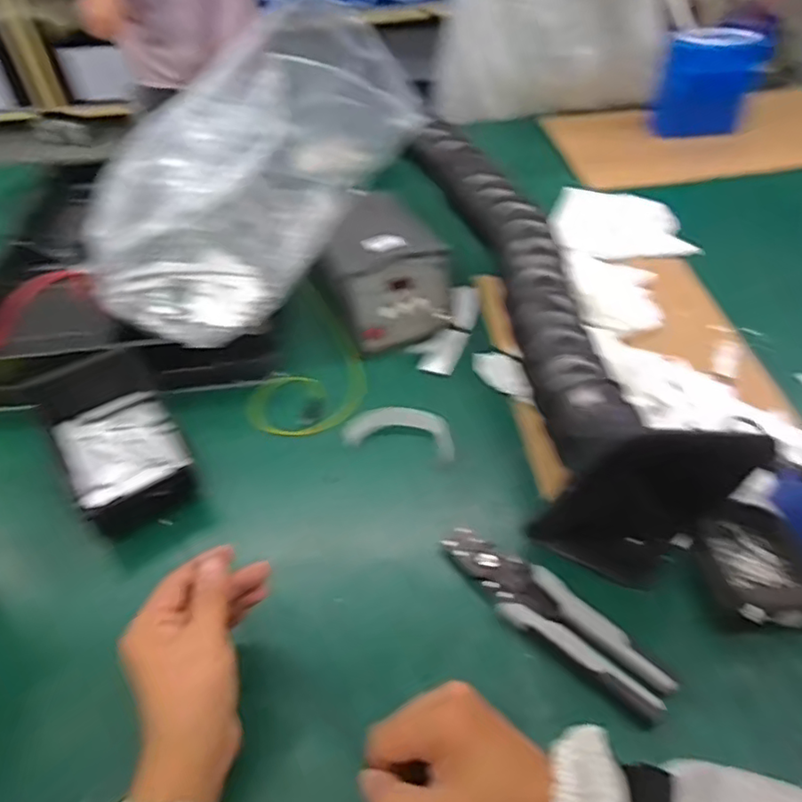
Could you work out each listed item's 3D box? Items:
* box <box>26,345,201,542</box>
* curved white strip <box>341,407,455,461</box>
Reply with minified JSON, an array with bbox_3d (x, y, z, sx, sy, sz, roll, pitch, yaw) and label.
[{"bbox_3d":[-0.275,0.036,0.595,0.107,0.068,0.185,-28,51,-22],"label":"box"},{"bbox_3d":[0.000,0.028,0.627,0.113,0.004,0.058,9,47,11],"label":"curved white strip"}]

